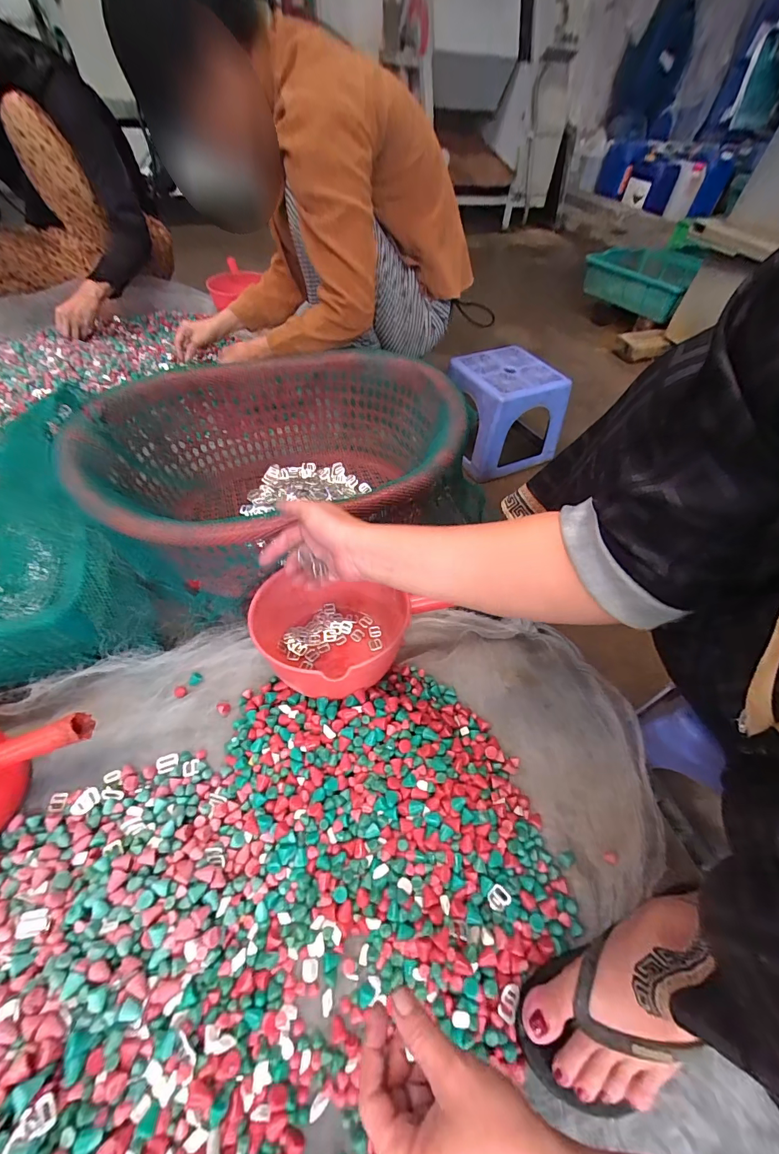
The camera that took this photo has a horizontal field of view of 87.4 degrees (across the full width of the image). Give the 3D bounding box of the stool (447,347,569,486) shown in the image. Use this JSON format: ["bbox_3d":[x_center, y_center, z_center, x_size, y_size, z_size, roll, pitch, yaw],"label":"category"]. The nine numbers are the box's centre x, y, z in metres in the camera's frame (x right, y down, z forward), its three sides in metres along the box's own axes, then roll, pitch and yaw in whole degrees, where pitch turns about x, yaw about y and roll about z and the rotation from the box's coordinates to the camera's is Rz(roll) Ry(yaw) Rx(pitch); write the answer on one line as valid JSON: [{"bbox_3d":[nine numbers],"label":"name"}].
[{"bbox_3d":[0.284,-0.414,1.039,0.267,0.210,0.224,-14,55,-14],"label":"stool"}]

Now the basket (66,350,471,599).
[{"bbox_3d":[-0.153,-0.164,0.641,0.506,0.219,0.385,-12,54,-13],"label":"basket"}]

